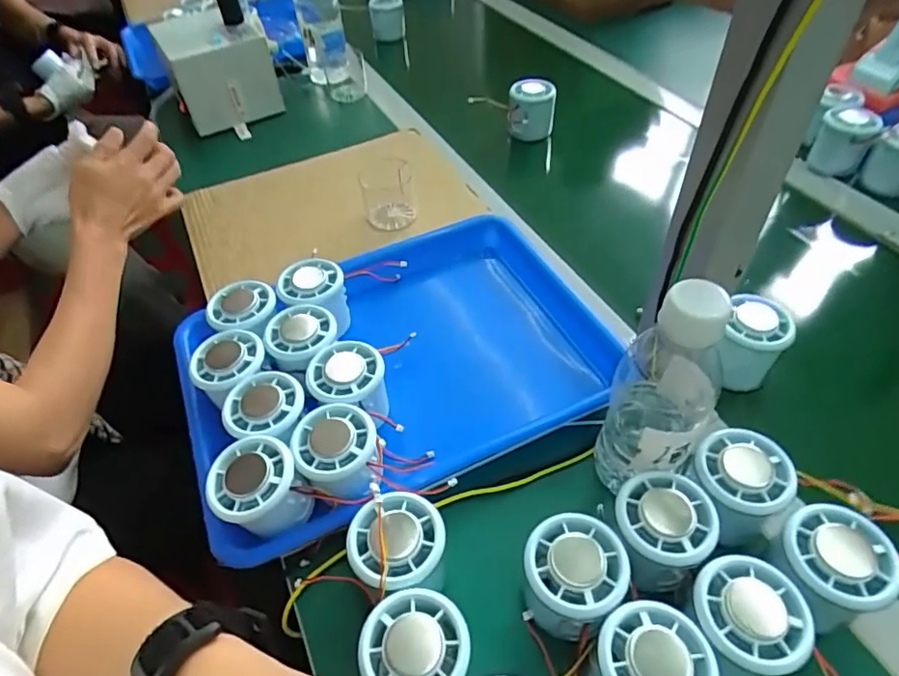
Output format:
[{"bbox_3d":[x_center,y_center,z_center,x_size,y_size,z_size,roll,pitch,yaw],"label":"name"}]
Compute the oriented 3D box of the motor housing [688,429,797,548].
[{"bbox_3d":[0.183,0.097,0.364,0.057,0.056,0.056,-1,48,2],"label":"motor housing"}]

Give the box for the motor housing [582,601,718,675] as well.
[{"bbox_3d":[0.105,0.180,0.303,0.056,0.068,0.054,-1,48,2],"label":"motor housing"}]

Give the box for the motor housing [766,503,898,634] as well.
[{"bbox_3d":[0.219,0.132,0.329,0.059,0.048,0.055,-1,48,2],"label":"motor housing"}]

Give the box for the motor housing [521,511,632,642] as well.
[{"bbox_3d":[0.072,0.145,0.337,0.058,0.060,0.053,-1,48,2],"label":"motor housing"}]

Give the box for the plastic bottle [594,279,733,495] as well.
[{"bbox_3d":[0.130,0.034,0.350,0.054,0.172,0.068,17,51,17],"label":"plastic bottle"}]

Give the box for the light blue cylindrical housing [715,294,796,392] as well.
[{"bbox_3d":[0.237,0.004,0.445,0.047,0.059,0.056,19,51,19],"label":"light blue cylindrical housing"}]

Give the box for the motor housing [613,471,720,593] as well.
[{"bbox_3d":[0.128,0.117,0.345,0.054,0.052,0.056,-1,48,2],"label":"motor housing"}]

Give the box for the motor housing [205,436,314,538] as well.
[{"bbox_3d":[-0.127,0.101,0.377,0.054,0.044,0.053,-1,48,2],"label":"motor housing"}]

